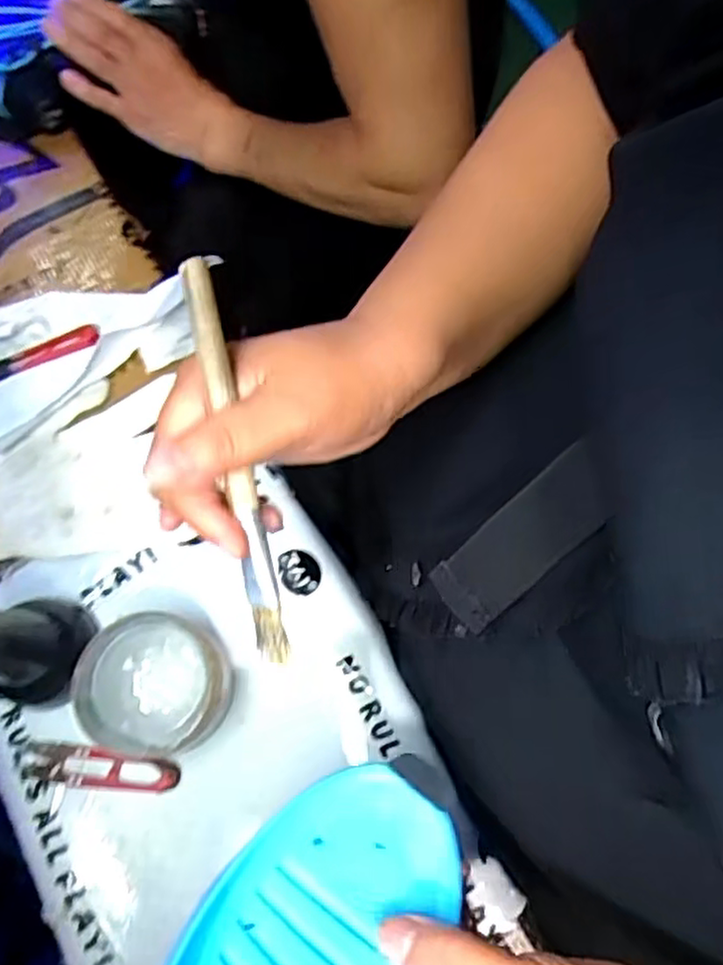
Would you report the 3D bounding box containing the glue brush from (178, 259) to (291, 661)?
[{"bbox_3d":[-0.047,-0.005,0.262,0.013,0.007,0.154,-9,102,-1],"label":"glue brush"}]

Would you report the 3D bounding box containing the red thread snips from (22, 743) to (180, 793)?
[{"bbox_3d":[-0.161,0.176,0.425,0.095,0.004,0.022,5,70,4],"label":"red thread snips"}]

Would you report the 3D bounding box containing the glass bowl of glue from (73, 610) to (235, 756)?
[{"bbox_3d":[-0.125,0.125,0.428,0.084,0.053,0.078,-1,70,2],"label":"glass bowl of glue"}]

